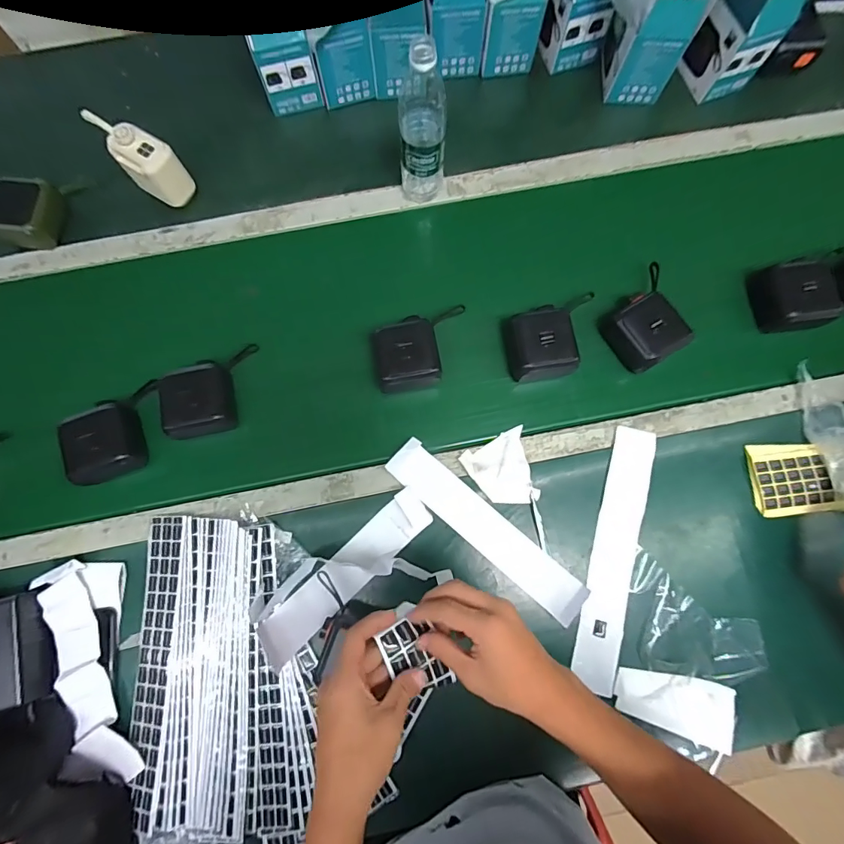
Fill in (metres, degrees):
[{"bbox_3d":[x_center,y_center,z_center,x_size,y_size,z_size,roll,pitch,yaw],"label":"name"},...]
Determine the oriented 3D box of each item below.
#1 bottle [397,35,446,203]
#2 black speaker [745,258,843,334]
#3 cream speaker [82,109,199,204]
[{"bbox_3d":[0.001,-0.403,0.606,0.065,0.228,0.062,-6,78,-2],"label":"bottle"},{"bbox_3d":[0.565,-0.187,0.647,0.111,0.052,0.108,-8,79,-2],"label":"black speaker"},{"bbox_3d":[-0.434,-0.408,0.673,0.135,0.092,0.065,37,80,7],"label":"cream speaker"}]

